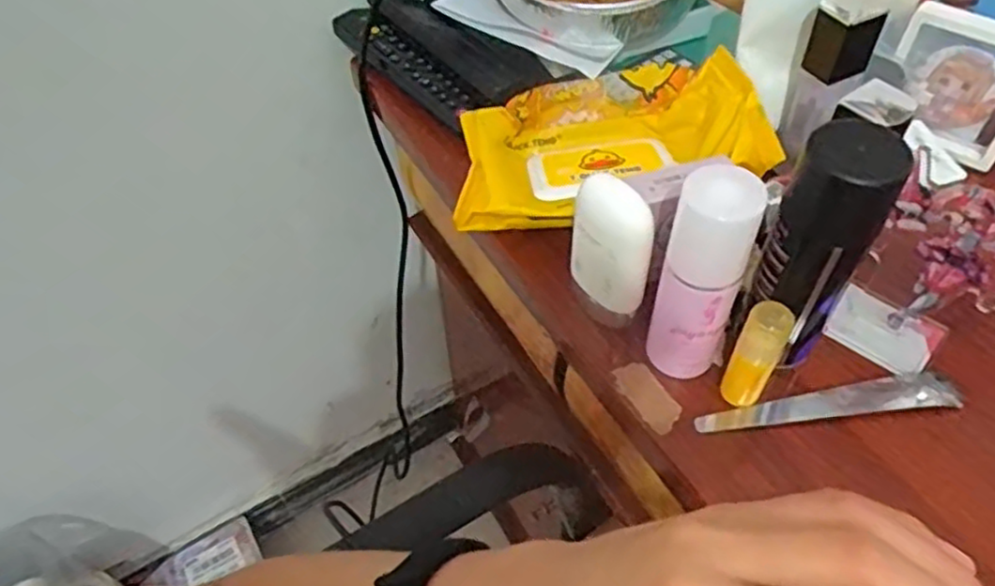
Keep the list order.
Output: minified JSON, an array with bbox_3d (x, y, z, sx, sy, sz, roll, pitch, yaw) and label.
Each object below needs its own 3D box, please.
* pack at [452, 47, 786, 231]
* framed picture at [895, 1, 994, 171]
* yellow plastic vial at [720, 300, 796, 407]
[{"bbox_3d":[0.073,-0.103,0.469,0.199,0.046,0.122,-1,51,1],"label":"pack"},{"bbox_3d":[0.312,-0.140,0.472,0.085,0.085,0.025,31,58,24],"label":"framed picture"},{"bbox_3d":[0.131,0.033,0.357,0.020,0.069,0.016,30,58,23],"label":"yellow plastic vial"}]

